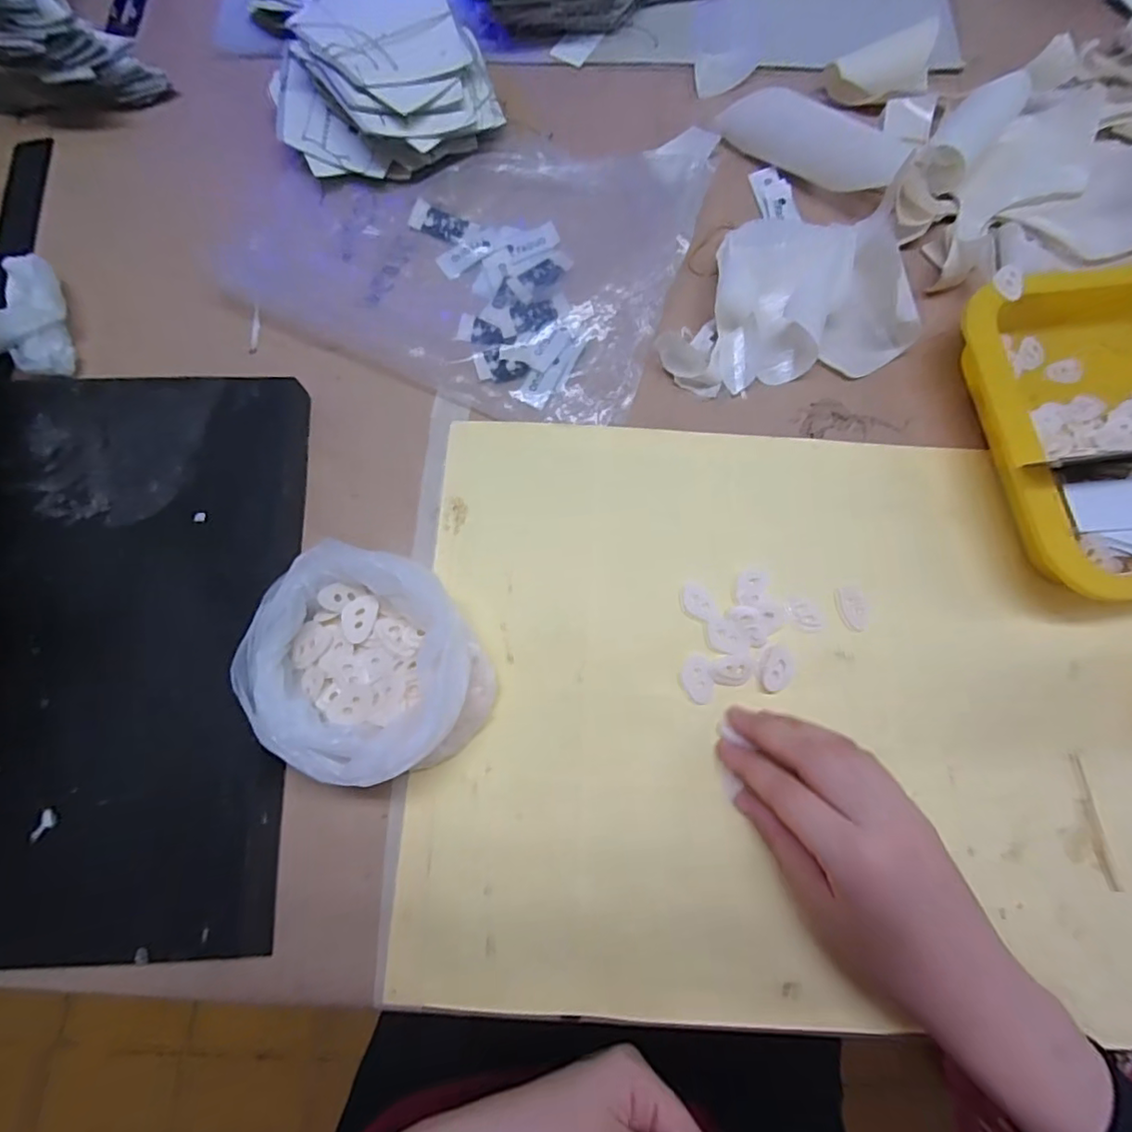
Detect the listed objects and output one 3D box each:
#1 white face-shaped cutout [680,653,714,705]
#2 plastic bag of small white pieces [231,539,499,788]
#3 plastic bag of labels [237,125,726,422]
[{"bbox_3d":[0.072,0.062,0.322,0.017,0.004,0.027,-9,76,-3],"label":"white face-shaped cutout"},{"bbox_3d":[-0.101,0.050,0.303,0.101,0.052,0.117,-32,78,-8],"label":"plastic bag of small white pieces"},{"bbox_3d":[-0.066,-0.217,0.386,0.276,0.026,0.212,16,76,3],"label":"plastic bag of labels"}]

